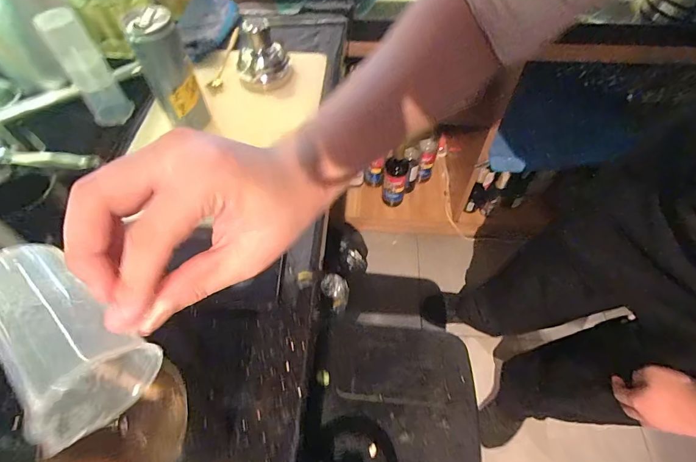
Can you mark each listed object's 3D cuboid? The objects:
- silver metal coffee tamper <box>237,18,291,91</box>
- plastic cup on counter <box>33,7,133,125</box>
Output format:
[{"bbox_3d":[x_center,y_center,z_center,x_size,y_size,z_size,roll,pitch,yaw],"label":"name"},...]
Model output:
[{"bbox_3d":[-0.129,-0.263,0.549,0.077,0.083,0.061,-11,57,-6],"label":"silver metal coffee tamper"},{"bbox_3d":[-0.346,-0.213,0.493,0.050,0.143,0.055,-34,62,-19],"label":"plastic cup on counter"}]

